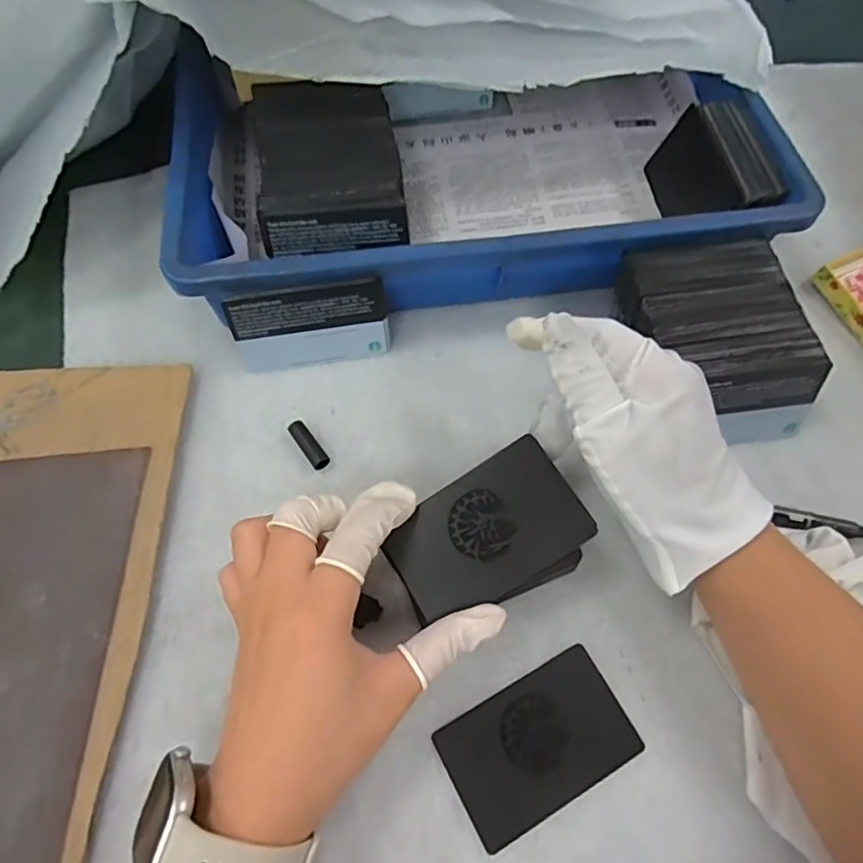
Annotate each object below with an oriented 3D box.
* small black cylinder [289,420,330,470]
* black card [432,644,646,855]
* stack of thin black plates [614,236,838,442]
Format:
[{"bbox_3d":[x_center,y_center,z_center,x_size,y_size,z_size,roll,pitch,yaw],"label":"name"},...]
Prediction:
[{"bbox_3d":[-0.069,0.008,0.331,0.010,0.009,0.031,-33,70,-14],"label":"small black cylinder"},{"bbox_3d":[0.050,0.144,0.271,0.084,0.004,0.053,-27,69,-11],"label":"black card"},{"bbox_3d":[0.159,-0.050,0.331,0.086,0.051,0.103,-10,66,-5],"label":"stack of thin black plates"}]

